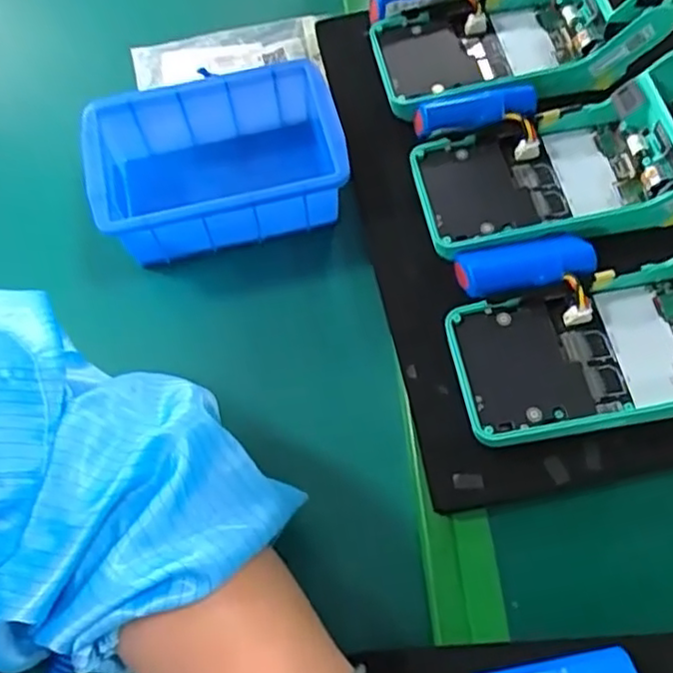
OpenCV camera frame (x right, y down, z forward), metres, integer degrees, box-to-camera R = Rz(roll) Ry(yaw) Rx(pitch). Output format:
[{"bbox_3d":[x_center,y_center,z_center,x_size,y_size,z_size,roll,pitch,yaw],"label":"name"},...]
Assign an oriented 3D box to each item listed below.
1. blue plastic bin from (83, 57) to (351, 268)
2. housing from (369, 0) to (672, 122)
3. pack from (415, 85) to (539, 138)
[{"bbox_3d":[-0.069,-0.102,0.408,0.152,0.060,0.097,-12,69,-6],"label":"blue plastic bin"},{"bbox_3d":[0.110,-0.187,0.413,0.170,0.061,0.089,-14,68,8],"label":"housing"},{"bbox_3d":[0.080,-0.131,0.388,0.069,0.017,0.022,-12,78,8],"label":"pack"}]

